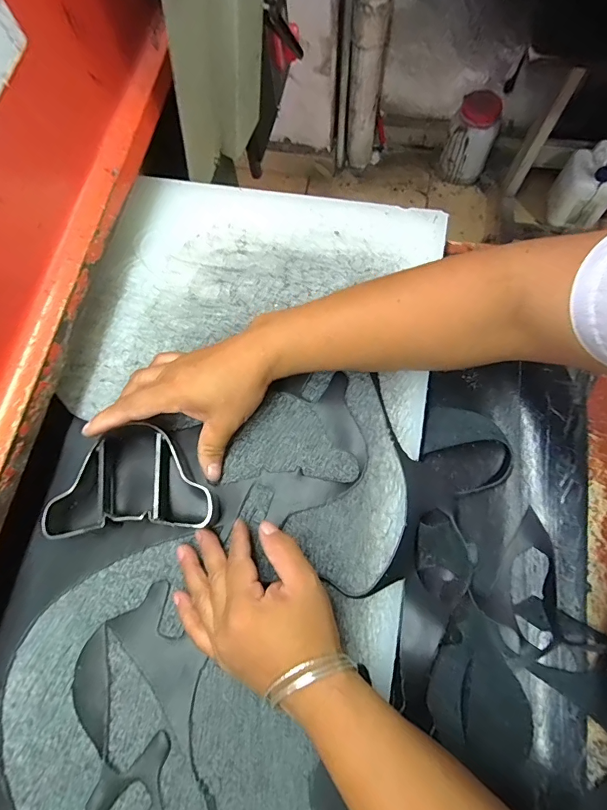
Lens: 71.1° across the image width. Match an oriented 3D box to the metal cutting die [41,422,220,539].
[{"bbox_3d":[-0.141,0.064,0.360,0.131,0.040,0.086,-4,71,0],"label":"metal cutting die"}]

